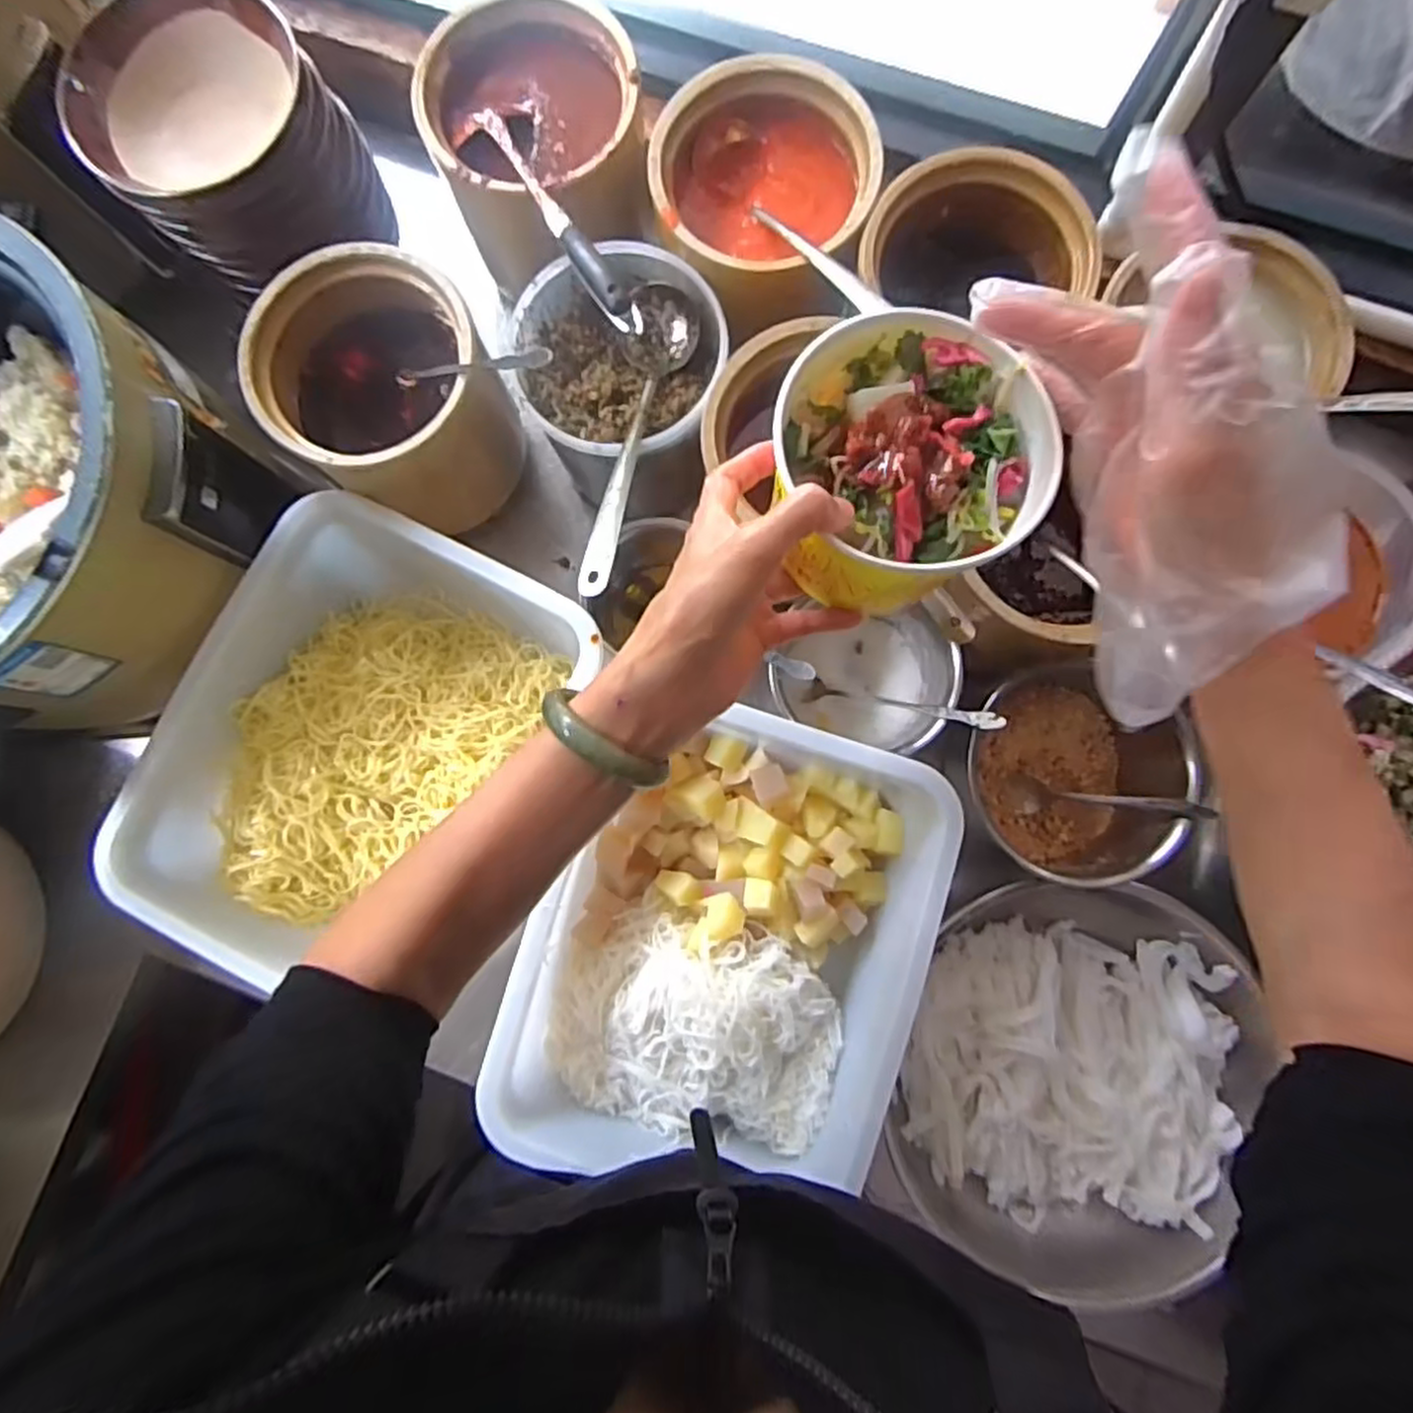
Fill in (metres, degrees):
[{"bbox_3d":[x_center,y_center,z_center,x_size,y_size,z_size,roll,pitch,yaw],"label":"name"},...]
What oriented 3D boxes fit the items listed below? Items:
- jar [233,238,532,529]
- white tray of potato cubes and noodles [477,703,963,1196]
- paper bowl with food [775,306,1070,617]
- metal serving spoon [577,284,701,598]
[{"bbox_3d":[-0.239,-0.236,0.584,0.149,0.164,0.146,0,84,2],"label":"jar"},{"bbox_3d":[0.015,0.170,0.543,0.267,0.083,0.318,16,85,3],"label":"white tray of potato cubes and noodles"},{"bbox_3d":[0.093,-0.118,0.356,0.124,0.076,0.121,0,84,2],"label":"paper bowl with food"},{"bbox_3d":[-0.048,-0.188,0.496,0.058,0.044,0.282,6,58,2],"label":"metal serving spoon"}]

